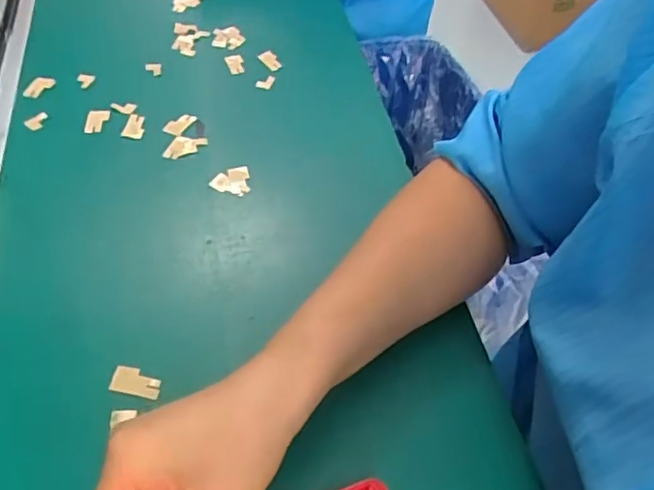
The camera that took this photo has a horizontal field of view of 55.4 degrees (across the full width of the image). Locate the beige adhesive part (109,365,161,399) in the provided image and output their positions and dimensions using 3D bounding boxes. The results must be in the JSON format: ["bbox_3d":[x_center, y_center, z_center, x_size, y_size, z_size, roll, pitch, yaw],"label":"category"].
[{"bbox_3d":[-0.107,0.077,0.351,0.028,0.004,0.015,10,57,7],"label":"beige adhesive part"}]

